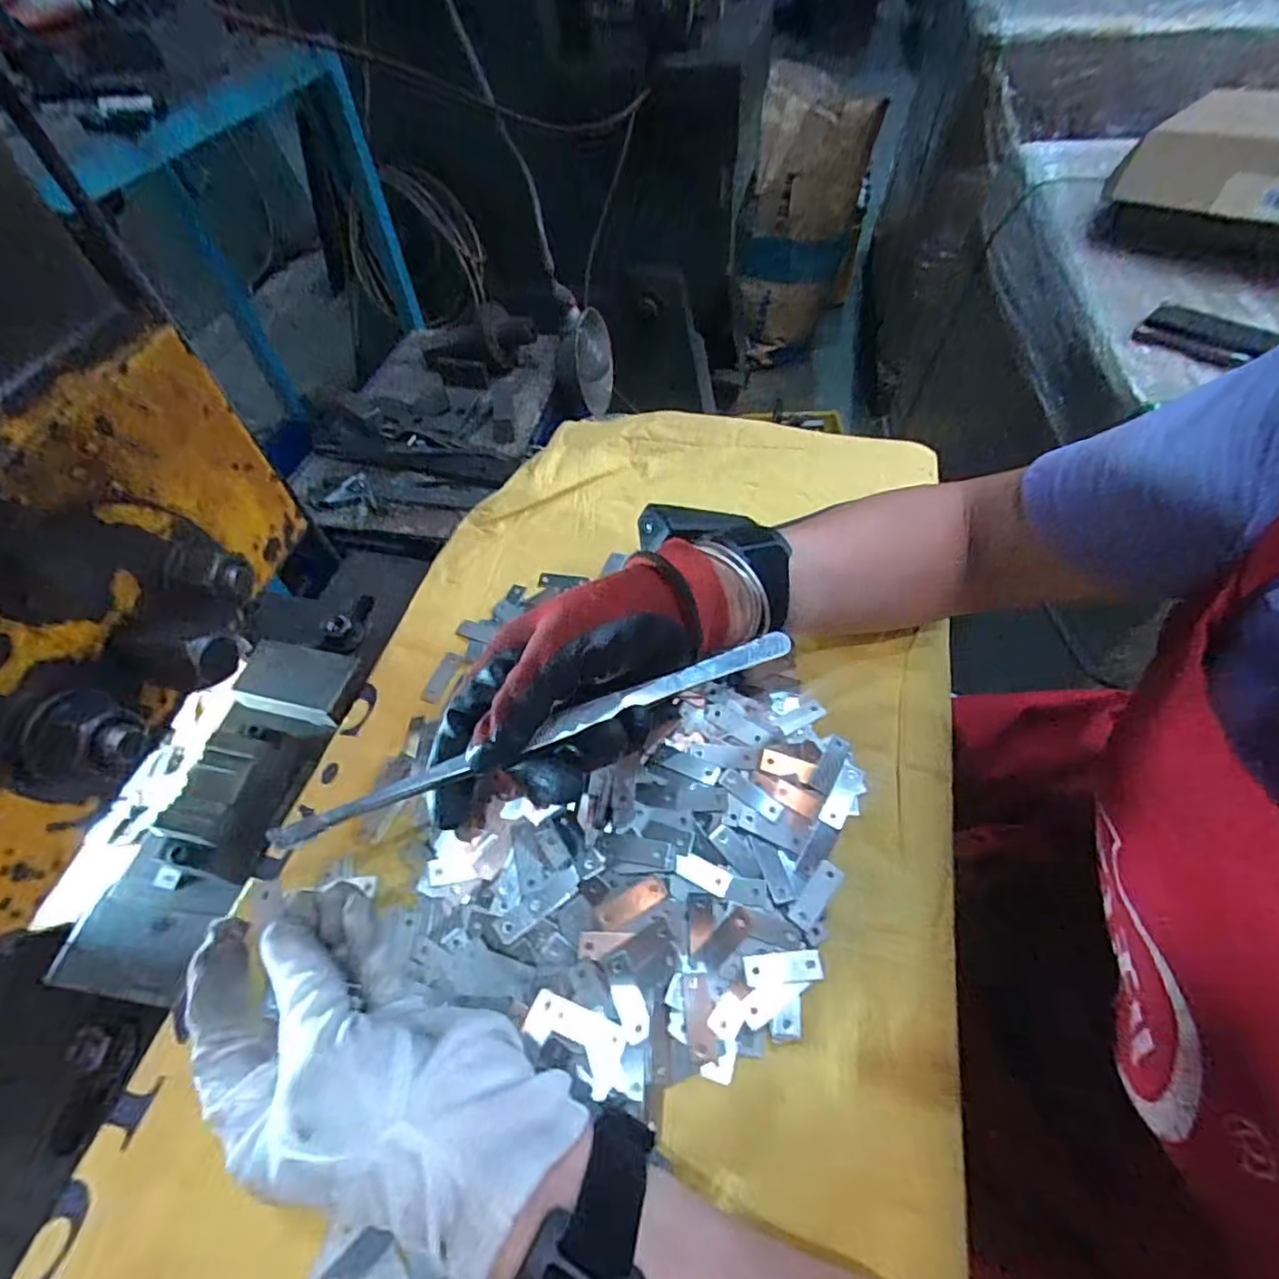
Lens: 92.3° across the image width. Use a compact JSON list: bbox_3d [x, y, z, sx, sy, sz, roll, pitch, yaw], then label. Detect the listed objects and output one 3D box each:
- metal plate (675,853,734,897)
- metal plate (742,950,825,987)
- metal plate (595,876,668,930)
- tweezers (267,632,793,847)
[{"bbox_3d":[0.031,0.114,0.300,0.027,0.004,0.012,19,59,18],"label":"metal plate"},{"bbox_3d":[0.066,0.149,0.278,0.035,0.004,0.013,-6,55,2],"label":"metal plate"},{"bbox_3d":[-0.004,0.124,0.292,0.034,0.004,0.011,-27,57,-13],"label":"metal plate"},{"bbox_3d":[-0.038,0.041,0.286,0.251,0.008,0.010,-19,57,-15],"label":"tweezers"}]

